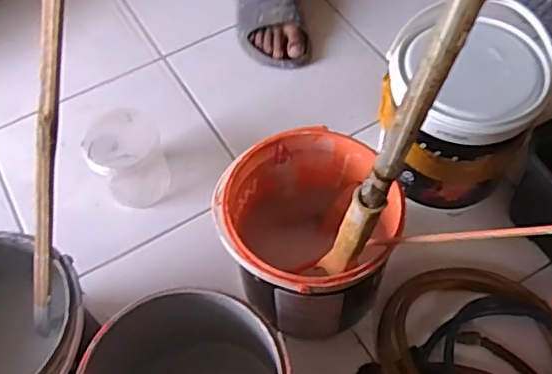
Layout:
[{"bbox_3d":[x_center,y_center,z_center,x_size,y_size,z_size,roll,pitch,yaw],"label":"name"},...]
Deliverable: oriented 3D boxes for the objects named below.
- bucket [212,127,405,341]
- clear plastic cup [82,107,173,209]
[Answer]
[{"bbox_3d":[0.030,0.063,0.652,0.170,0.168,0.181,-17,59,-8],"label":"bucket"},{"bbox_3d":[-0.198,-0.034,0.769,0.089,0.098,0.091,14,59,11],"label":"clear plastic cup"}]

